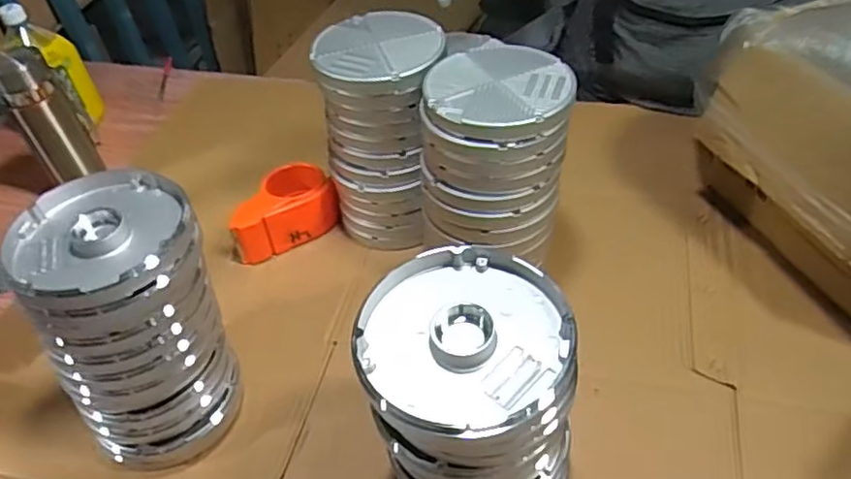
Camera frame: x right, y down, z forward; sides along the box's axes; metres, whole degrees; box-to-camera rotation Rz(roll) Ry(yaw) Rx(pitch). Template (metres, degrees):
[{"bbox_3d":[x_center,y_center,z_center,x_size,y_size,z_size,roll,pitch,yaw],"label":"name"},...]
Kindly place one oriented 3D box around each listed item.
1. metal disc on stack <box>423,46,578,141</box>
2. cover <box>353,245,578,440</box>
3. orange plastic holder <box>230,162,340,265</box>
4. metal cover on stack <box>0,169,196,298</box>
[{"bbox_3d":[0.068,-0.141,0.601,0.133,0.016,0.129,-2,49,3],"label":"metal disc on stack"},{"bbox_3d":[0.023,0.059,0.420,0.133,0.019,0.137,-8,49,-2],"label":"cover"},{"bbox_3d":[-0.182,-0.038,0.800,0.130,0.055,0.094,-27,51,-17],"label":"orange plastic holder"},{"bbox_3d":[-0.256,-0.011,0.514,0.139,0.020,0.130,-6,46,-1],"label":"metal cover on stack"}]

